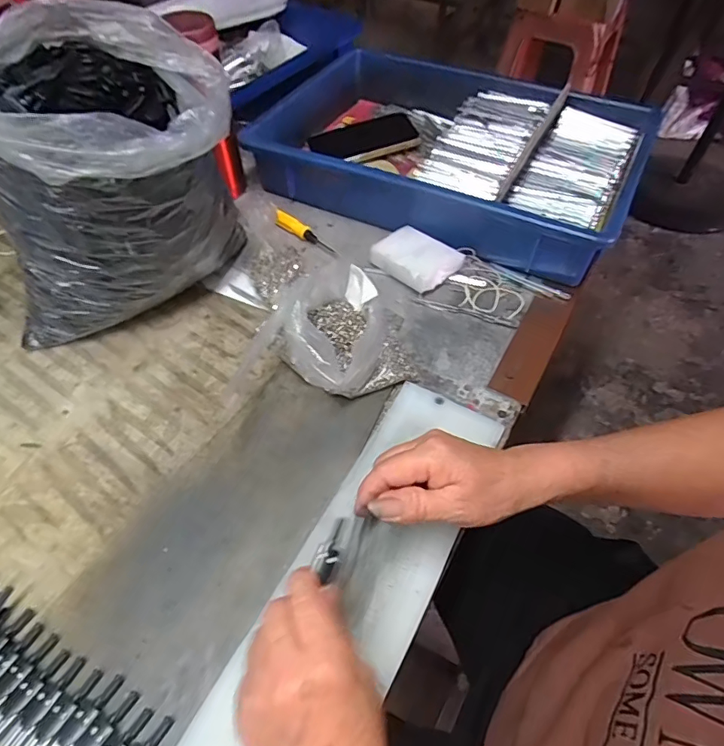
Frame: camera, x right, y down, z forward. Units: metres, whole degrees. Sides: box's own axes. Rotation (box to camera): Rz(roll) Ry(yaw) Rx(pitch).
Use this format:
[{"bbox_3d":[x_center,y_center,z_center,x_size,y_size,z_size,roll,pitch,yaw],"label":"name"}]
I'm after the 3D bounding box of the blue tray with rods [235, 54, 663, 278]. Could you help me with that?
[{"bbox_3d":[0.096,-0.275,0.616,0.441,0.103,0.273,23,56,16],"label":"blue tray with rods"}]

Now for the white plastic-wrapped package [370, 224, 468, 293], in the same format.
[{"bbox_3d":[0.058,-0.125,0.536,0.060,0.024,0.079,-36,61,-25],"label":"white plastic-wrapped package"}]

